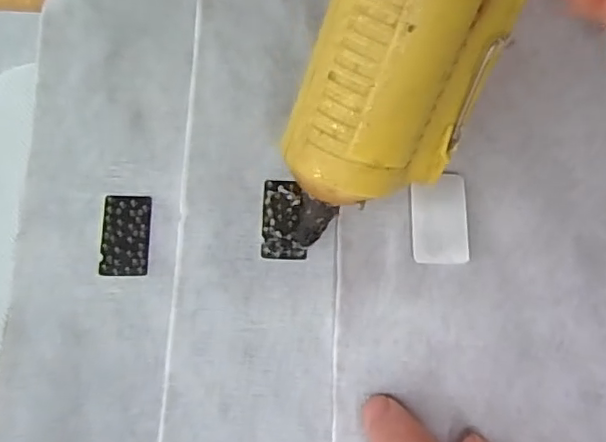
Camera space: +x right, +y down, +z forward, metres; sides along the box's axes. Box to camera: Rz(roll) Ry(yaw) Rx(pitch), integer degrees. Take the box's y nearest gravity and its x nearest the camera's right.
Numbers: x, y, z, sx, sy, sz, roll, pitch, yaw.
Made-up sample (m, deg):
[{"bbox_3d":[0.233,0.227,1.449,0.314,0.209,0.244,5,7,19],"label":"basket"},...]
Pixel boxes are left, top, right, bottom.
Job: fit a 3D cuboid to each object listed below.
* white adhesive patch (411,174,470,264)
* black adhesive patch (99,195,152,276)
[{"bbox_3d":[0.048,-0.001,0.199,0.019,0.004,0.032,1,74,-2],"label":"white adhesive patch"},{"bbox_3d":[-0.062,0.004,0.198,0.016,0.004,0.028,0,74,-2],"label":"black adhesive patch"}]

